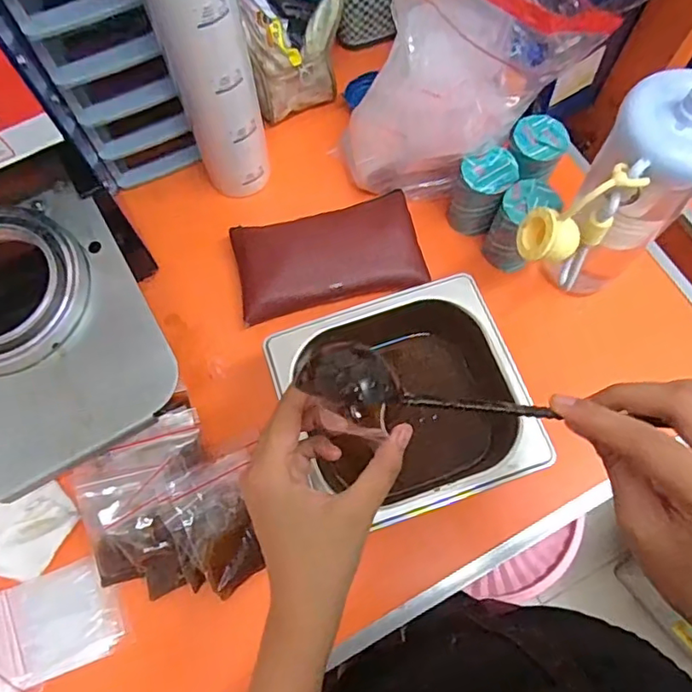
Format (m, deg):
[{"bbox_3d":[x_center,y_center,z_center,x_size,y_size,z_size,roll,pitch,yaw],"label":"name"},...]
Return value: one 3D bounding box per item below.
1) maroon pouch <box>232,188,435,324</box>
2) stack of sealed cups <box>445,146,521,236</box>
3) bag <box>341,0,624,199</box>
[{"bbox_3d":[-0.018,-0.084,0.557,0.178,0.033,0.097,-13,71,-4],"label":"maroon pouch"},{"bbox_3d":[0.127,-0.144,0.533,0.050,0.084,0.046,27,74,10],"label":"stack of sealed cups"},{"bbox_3d":[0.099,-0.229,0.485,0.188,0.204,0.103,-22,72,-7],"label":"bag"}]

